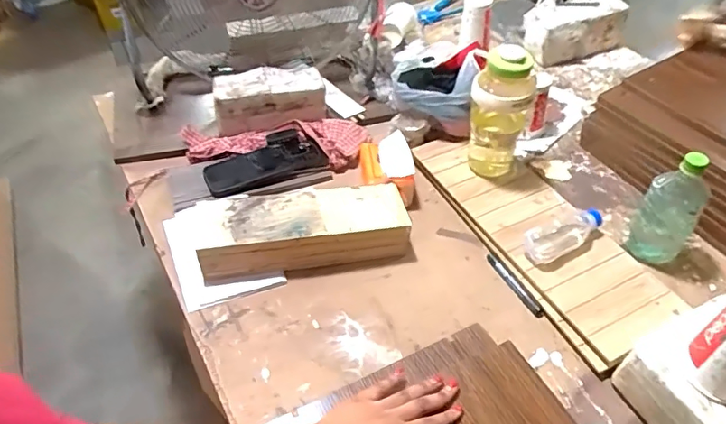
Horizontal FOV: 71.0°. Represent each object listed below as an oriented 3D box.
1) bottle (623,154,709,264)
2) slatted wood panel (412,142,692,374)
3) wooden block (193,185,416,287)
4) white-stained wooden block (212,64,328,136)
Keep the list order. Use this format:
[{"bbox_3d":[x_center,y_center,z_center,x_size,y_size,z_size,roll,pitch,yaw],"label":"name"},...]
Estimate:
[{"bbox_3d":[0.496,-0.008,0.818,0.084,0.205,0.098,31,51,29],"label":"bottle"},{"bbox_3d":[0.297,0.021,0.891,0.183,0.028,0.512,-22,48,-15],"label":"slatted wood panel"},{"bbox_3d":[-0.099,0.034,0.846,0.341,0.082,0.115,-11,44,-12],"label":"wooden block"},{"bbox_3d":[-0.197,-0.238,1.077,0.226,0.092,0.107,-11,44,-11],"label":"white-stained wooden block"}]

